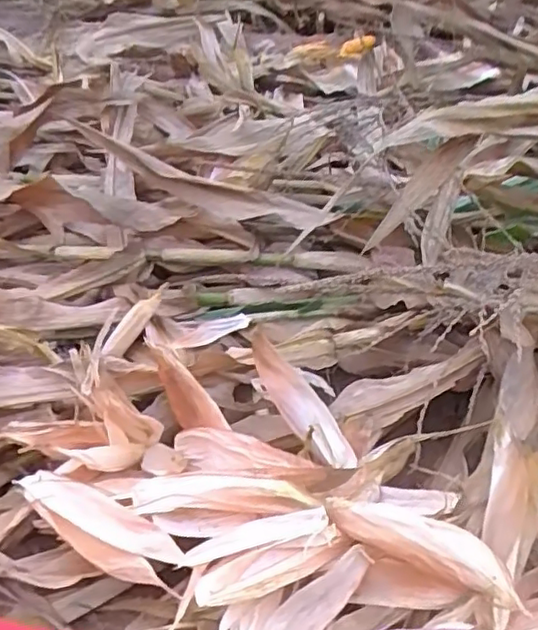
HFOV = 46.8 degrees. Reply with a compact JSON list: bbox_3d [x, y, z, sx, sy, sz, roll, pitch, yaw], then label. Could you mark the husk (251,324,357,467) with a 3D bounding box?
[{"bbox_3d":[0.032,0.098,0.713,0.051,0.058,0.181,-42,99,-37],"label":"husk"}]

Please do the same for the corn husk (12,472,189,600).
[{"bbox_3d":[-0.171,0.211,0.634,0.210,0.041,0.063,27,48,27],"label":"corn husk"}]

